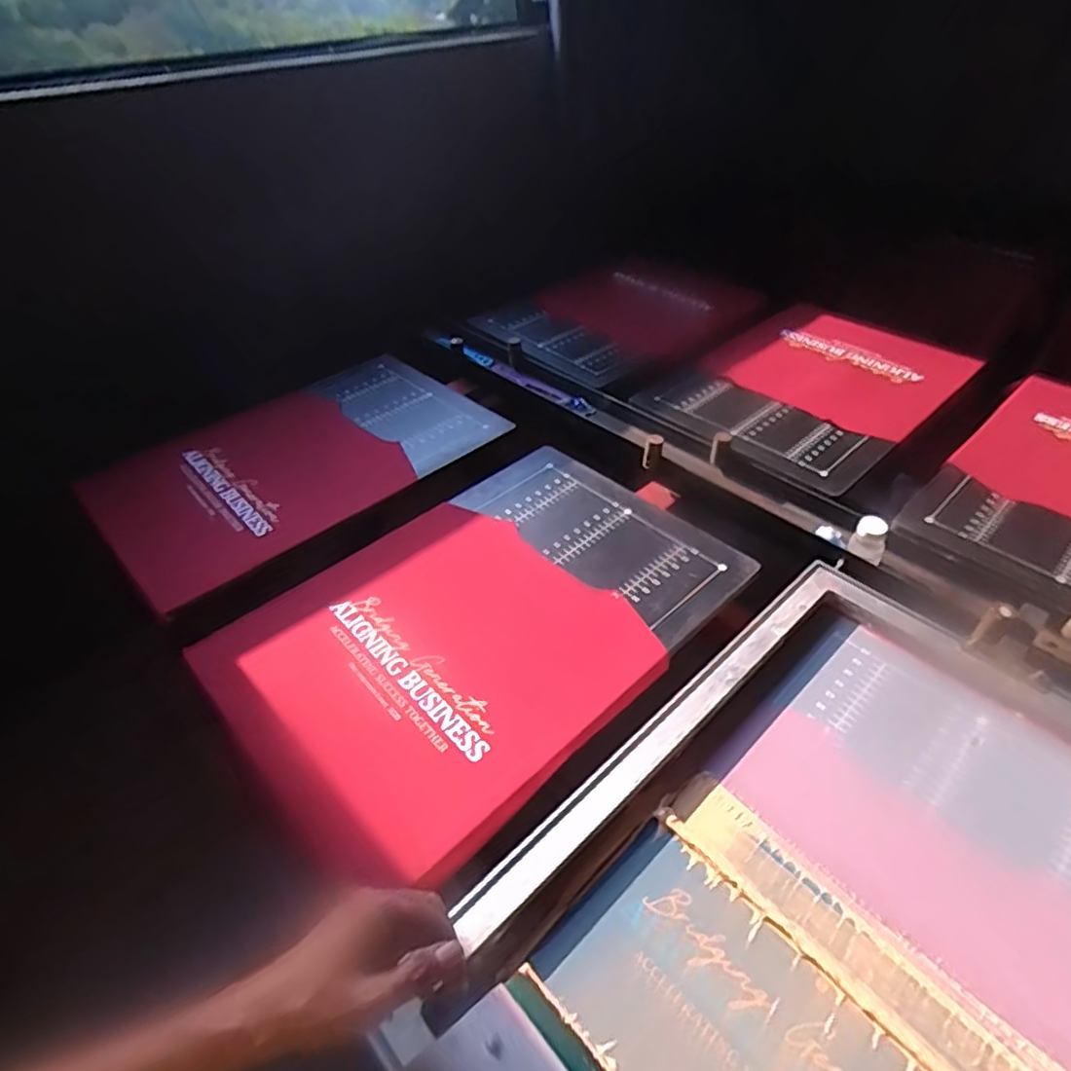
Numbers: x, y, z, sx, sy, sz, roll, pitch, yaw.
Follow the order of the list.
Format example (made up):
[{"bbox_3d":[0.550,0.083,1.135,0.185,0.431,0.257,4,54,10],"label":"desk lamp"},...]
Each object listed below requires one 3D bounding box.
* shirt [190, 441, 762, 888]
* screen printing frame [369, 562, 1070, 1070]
[{"bbox_3d":[-0.059,0.098,0.790,0.588,0.029,0.400,-34,51,-29],"label":"shirt"},{"bbox_3d":[0.263,0.307,0.506,0.659,0.068,0.456,-32,50,-31],"label":"screen printing frame"}]

